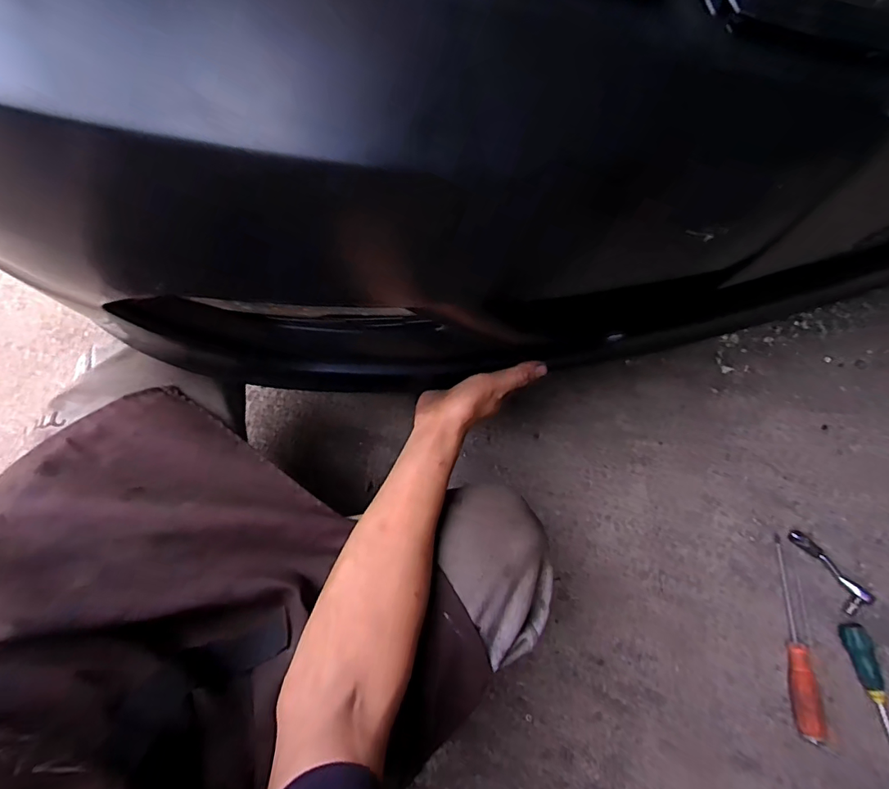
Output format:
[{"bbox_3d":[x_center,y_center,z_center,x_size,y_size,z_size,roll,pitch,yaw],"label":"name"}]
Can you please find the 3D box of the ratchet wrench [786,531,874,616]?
[{"bbox_3d":[0.552,0.248,0.696,0.034,0.020,0.122,-29,72,-10],"label":"ratchet wrench"}]

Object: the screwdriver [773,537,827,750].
[{"bbox_3d":[0.474,0.321,0.659,0.025,0.038,0.249,6,70,3],"label":"screwdriver"}]

